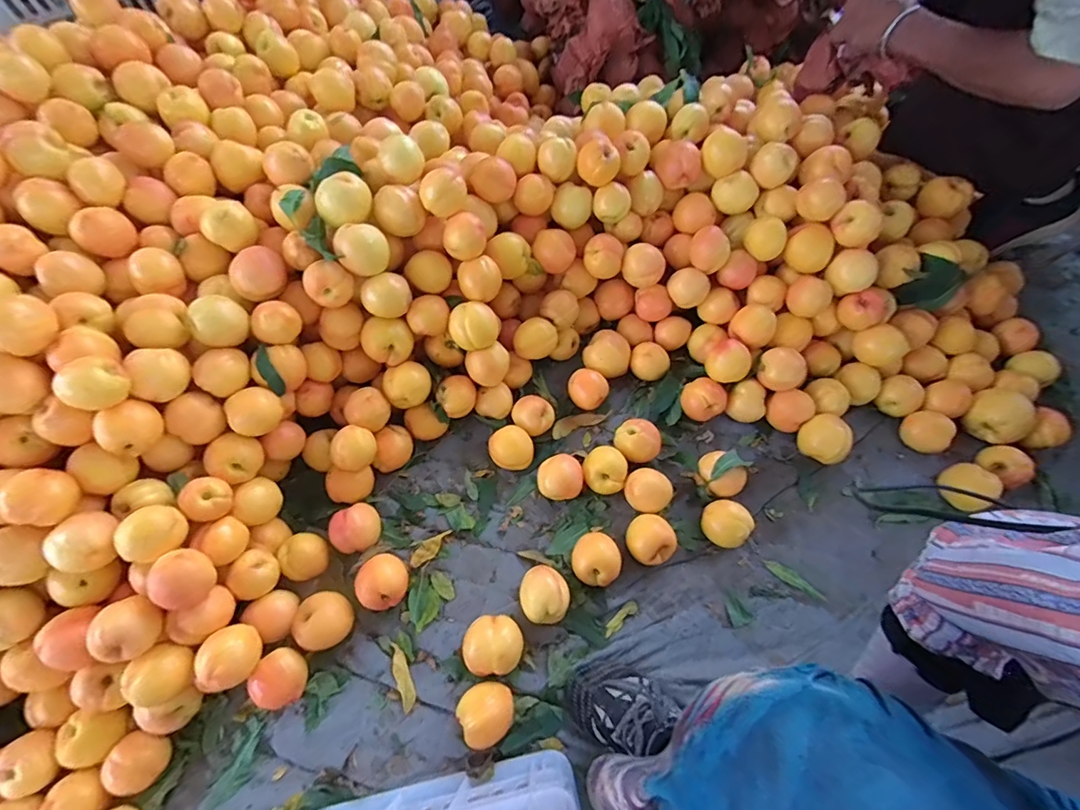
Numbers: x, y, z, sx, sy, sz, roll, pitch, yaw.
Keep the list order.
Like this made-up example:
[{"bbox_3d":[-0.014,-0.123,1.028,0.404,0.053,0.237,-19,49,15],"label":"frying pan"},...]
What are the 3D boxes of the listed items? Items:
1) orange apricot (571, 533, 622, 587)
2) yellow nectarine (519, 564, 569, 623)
[{"bbox_3d":[0.075,0.207,0.633,0.064,0.050,0.064,-1,62,1],"label":"orange apricot"},{"bbox_3d":[0.006,0.246,0.612,0.061,0.057,0.066,-1,62,1],"label":"yellow nectarine"}]

